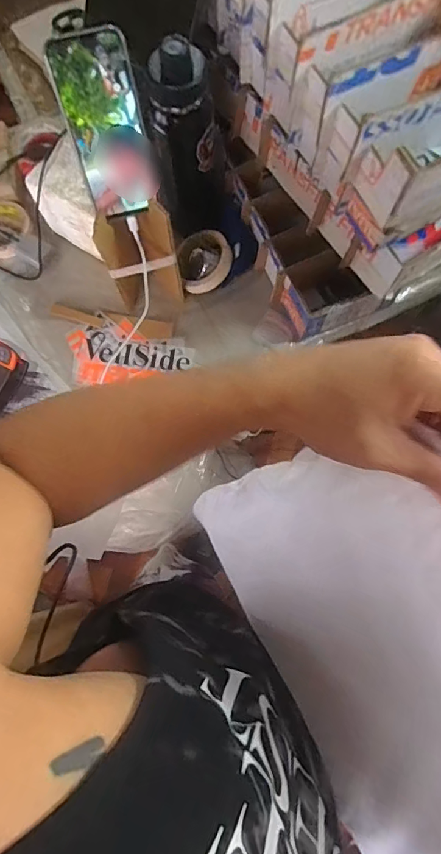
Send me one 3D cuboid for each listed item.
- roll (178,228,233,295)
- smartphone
[{"bbox_3d":[-0.028,-0.258,0.700,0.091,0.048,0.091,0,86,6],"label":"roll"},{"bbox_3d":[-0.121,-0.315,0.484,0.076,0.167,0.013,-10,44,-1],"label":"smartphone"}]

